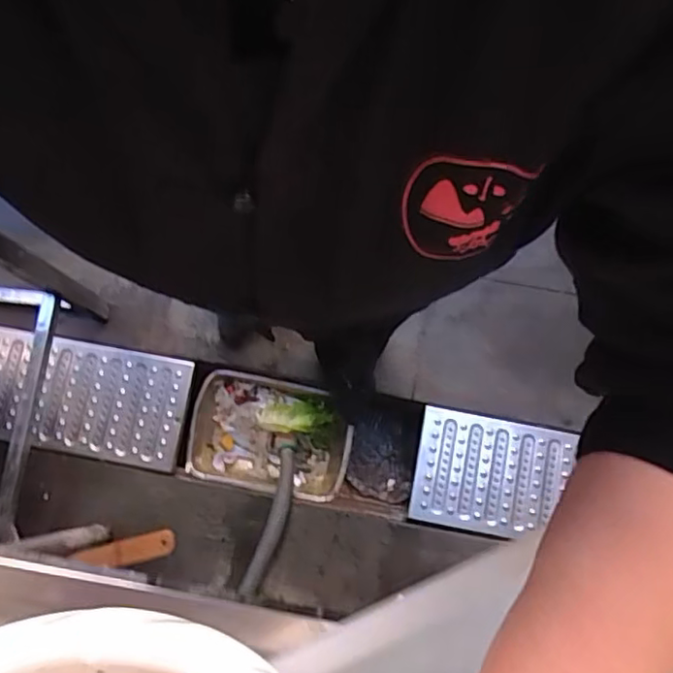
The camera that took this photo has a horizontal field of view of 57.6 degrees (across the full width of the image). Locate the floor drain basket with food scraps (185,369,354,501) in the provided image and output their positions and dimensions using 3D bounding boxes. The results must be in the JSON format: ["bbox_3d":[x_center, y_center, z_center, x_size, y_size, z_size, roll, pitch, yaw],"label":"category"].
[{"bbox_3d":[-0.145,0.221,1.368,0.349,0.074,0.240,11,80,3],"label":"floor drain basket with food scraps"}]

